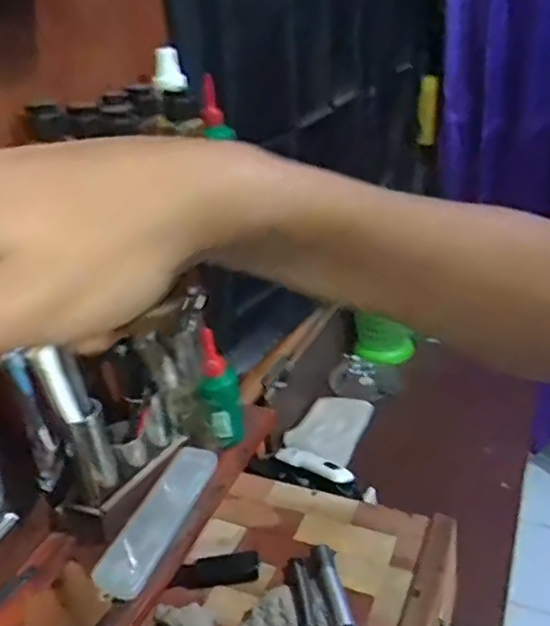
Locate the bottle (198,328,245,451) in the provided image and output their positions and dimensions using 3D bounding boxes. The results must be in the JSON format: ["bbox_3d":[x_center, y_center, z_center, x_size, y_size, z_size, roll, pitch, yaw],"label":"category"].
[{"bbox_3d":[-0.053,0.073,0.610,0.042,0.103,0.044,-7,27,-4],"label":"bottle"}]

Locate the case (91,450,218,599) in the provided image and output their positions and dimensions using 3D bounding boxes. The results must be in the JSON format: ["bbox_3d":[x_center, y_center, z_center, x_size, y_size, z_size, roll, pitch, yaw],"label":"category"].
[{"bbox_3d":[-0.097,0.169,0.542,0.039,0.026,0.162,5,29,19],"label":"case"}]

